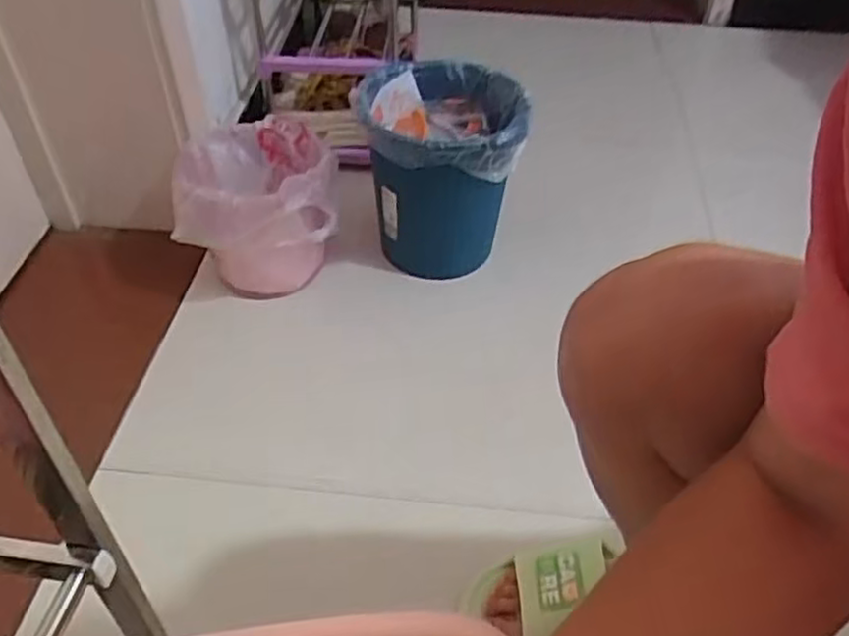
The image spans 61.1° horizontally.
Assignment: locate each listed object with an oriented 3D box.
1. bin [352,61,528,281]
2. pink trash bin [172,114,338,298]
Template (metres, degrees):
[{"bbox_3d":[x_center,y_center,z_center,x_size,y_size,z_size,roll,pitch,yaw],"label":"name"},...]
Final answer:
[{"bbox_3d":[0.020,-0.202,1.073,0.215,0.283,0.216,-5,45,-7],"label":"bin"},{"bbox_3d":[-0.236,-0.157,1.035,0.217,0.173,0.220,-1,45,-3],"label":"pink trash bin"}]

